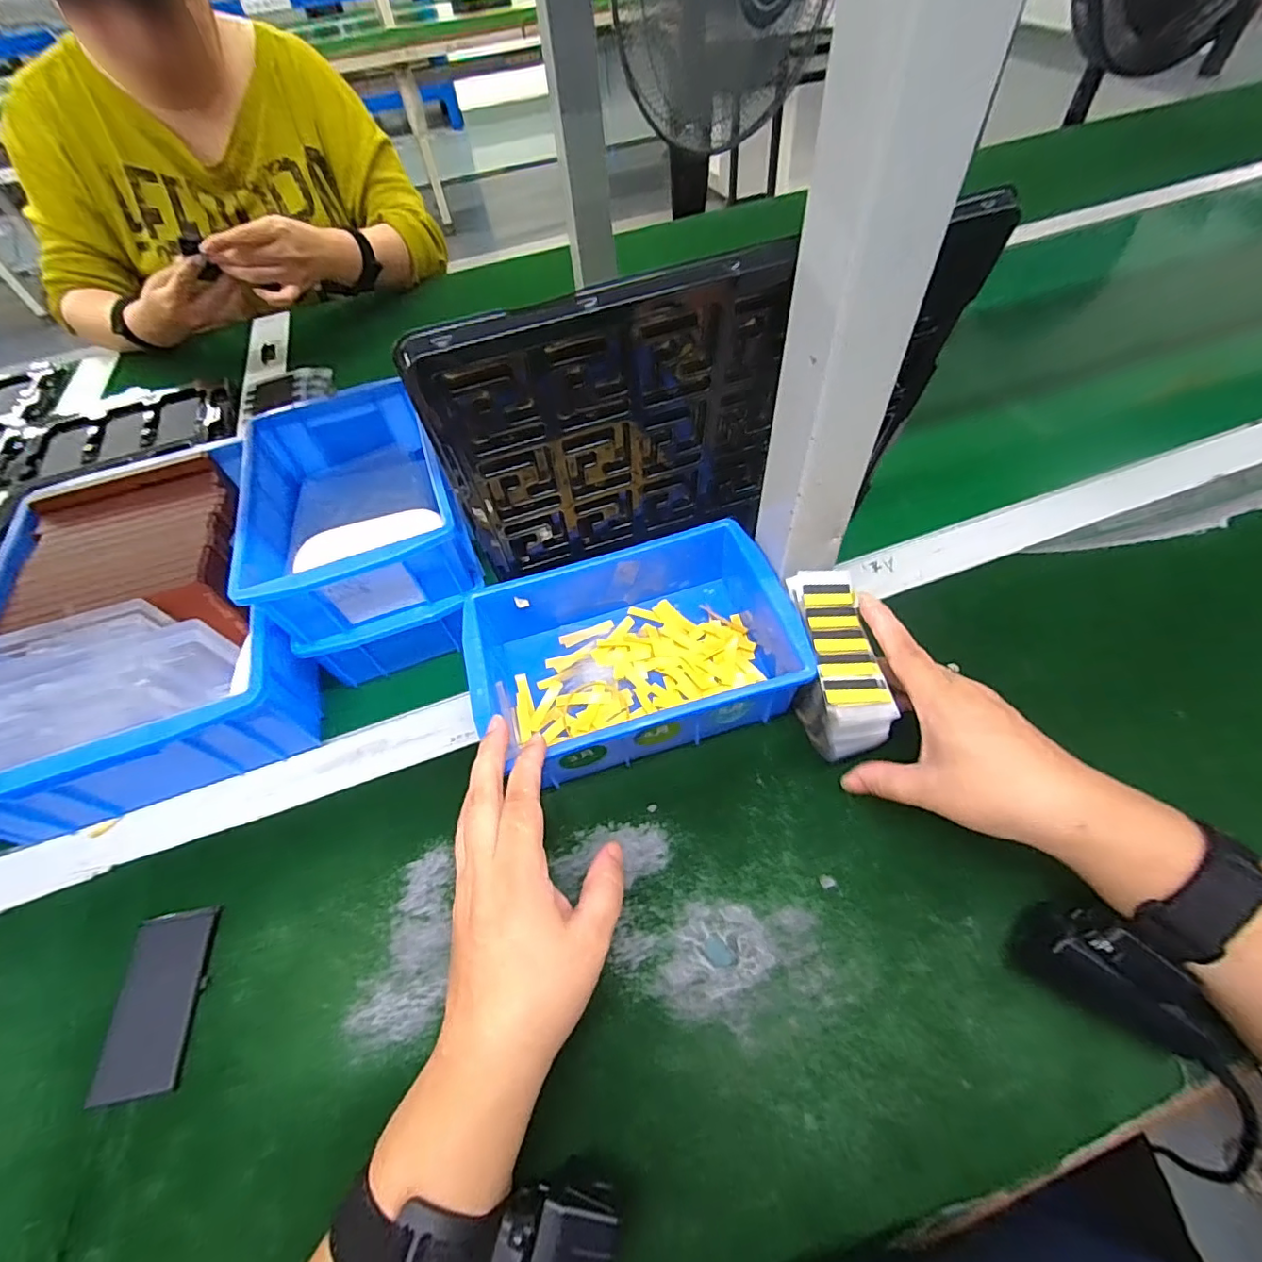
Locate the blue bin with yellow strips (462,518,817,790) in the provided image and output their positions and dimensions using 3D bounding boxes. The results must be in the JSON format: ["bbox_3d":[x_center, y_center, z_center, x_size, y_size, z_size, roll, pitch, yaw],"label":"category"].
[{"bbox_3d":[-0.001,0.010,0.371,0.199,0.063,0.137,-14,55,-5],"label":"blue bin with yellow strips"}]

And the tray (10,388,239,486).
[{"bbox_3d":[-0.559,-0.222,0.620,0.234,0.021,0.133,-15,55,-5],"label":"tray"}]

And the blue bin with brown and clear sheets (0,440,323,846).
[{"bbox_3d":[-0.353,-0.010,0.419,0.204,0.084,0.285,-18,55,-8],"label":"blue bin with brown and clear sheets"}]

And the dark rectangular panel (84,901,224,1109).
[{"bbox_3d":[-0.261,0.203,0.304,0.045,0.004,0.087,-12,55,-4],"label":"dark rectangular panel"}]

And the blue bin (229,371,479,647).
[{"bbox_3d":[-0.201,-0.095,0.403,0.133,0.065,0.196,-22,56,-10],"label":"blue bin"}]

